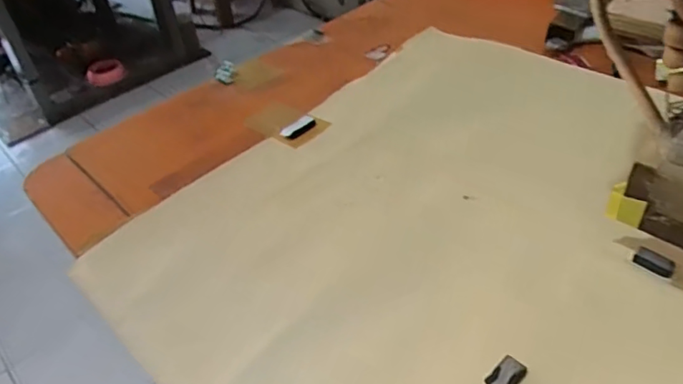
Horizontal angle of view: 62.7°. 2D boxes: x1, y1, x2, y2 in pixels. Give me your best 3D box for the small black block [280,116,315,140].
[{"bbox_3d":[-0.041,-0.062,0.530,0.019,0.004,0.037,28,51,34],"label":"small black block"}]

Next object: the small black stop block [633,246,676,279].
[{"bbox_3d":[0.202,0.045,0.362,0.024,0.009,0.010,24,49,32],"label":"small black stop block"}]

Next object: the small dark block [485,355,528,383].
[{"bbox_3d":[0.093,0.103,0.315,0.023,0.006,0.015,-33,47,-27],"label":"small dark block"}]

